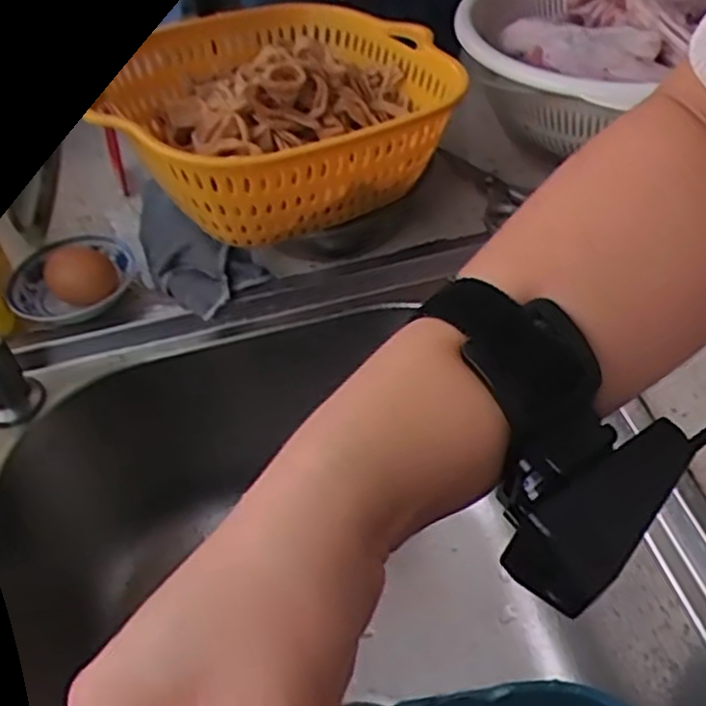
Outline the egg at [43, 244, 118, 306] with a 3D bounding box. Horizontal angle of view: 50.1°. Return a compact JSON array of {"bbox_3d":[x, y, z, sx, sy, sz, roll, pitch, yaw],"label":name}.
[{"bbox_3d":[-0.207,-0.059,0.569,0.041,0.038,0.059,-34,51,-24],"label":"egg"}]

